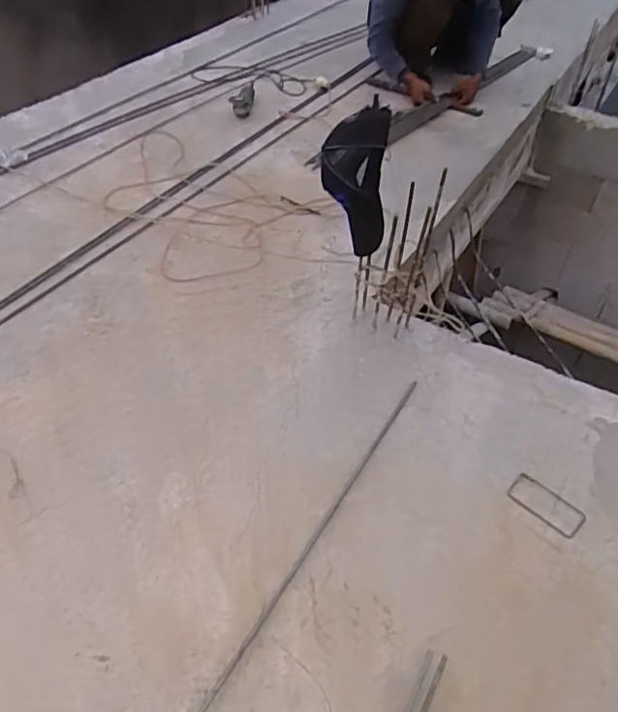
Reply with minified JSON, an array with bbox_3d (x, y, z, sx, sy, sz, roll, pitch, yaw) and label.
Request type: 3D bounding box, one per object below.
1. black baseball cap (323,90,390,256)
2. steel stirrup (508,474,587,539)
[{"bbox_3d":[0.094,-0.381,1.272,0.144,0.336,0.146,6,46,4],"label":"black baseball cap"},{"bbox_3d":[0.487,0.307,1.227,0.152,0.012,0.077,32,53,27],"label":"steel stirrup"}]

